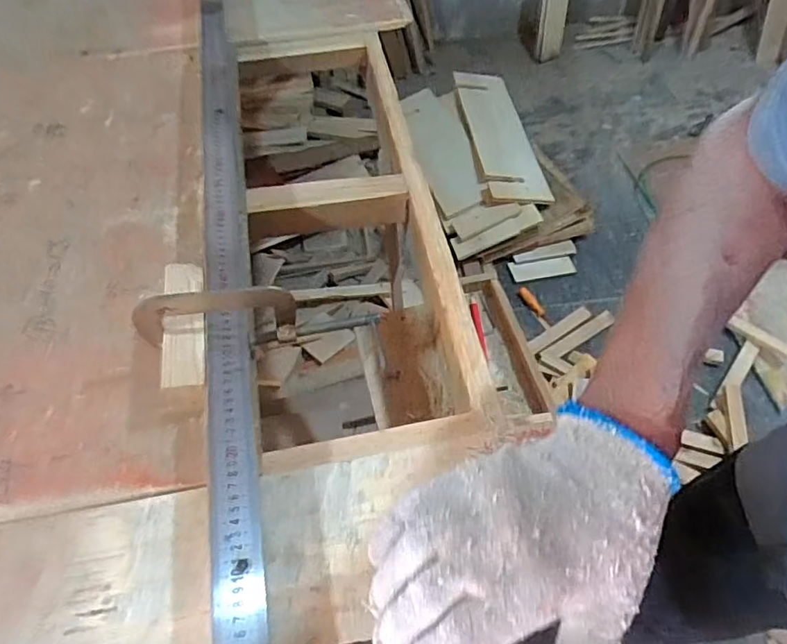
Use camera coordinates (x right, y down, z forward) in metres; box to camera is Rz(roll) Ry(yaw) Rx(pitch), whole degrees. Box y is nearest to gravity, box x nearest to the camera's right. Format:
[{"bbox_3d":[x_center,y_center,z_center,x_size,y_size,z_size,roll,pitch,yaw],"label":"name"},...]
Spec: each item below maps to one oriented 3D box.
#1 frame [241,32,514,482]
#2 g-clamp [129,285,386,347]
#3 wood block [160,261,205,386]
[{"bbox_3d":[-0.078,-0.179,0.772,0.249,0.069,0.803,-9,54,-3],"label":"frame"},{"bbox_3d":[-0.132,-0.007,0.554,0.235,0.079,0.016,-5,50,-15],"label":"g-clamp"},{"bbox_3d":[-0.212,-0.004,0.549,0.040,0.022,0.155,-12,55,-5],"label":"wood block"}]

